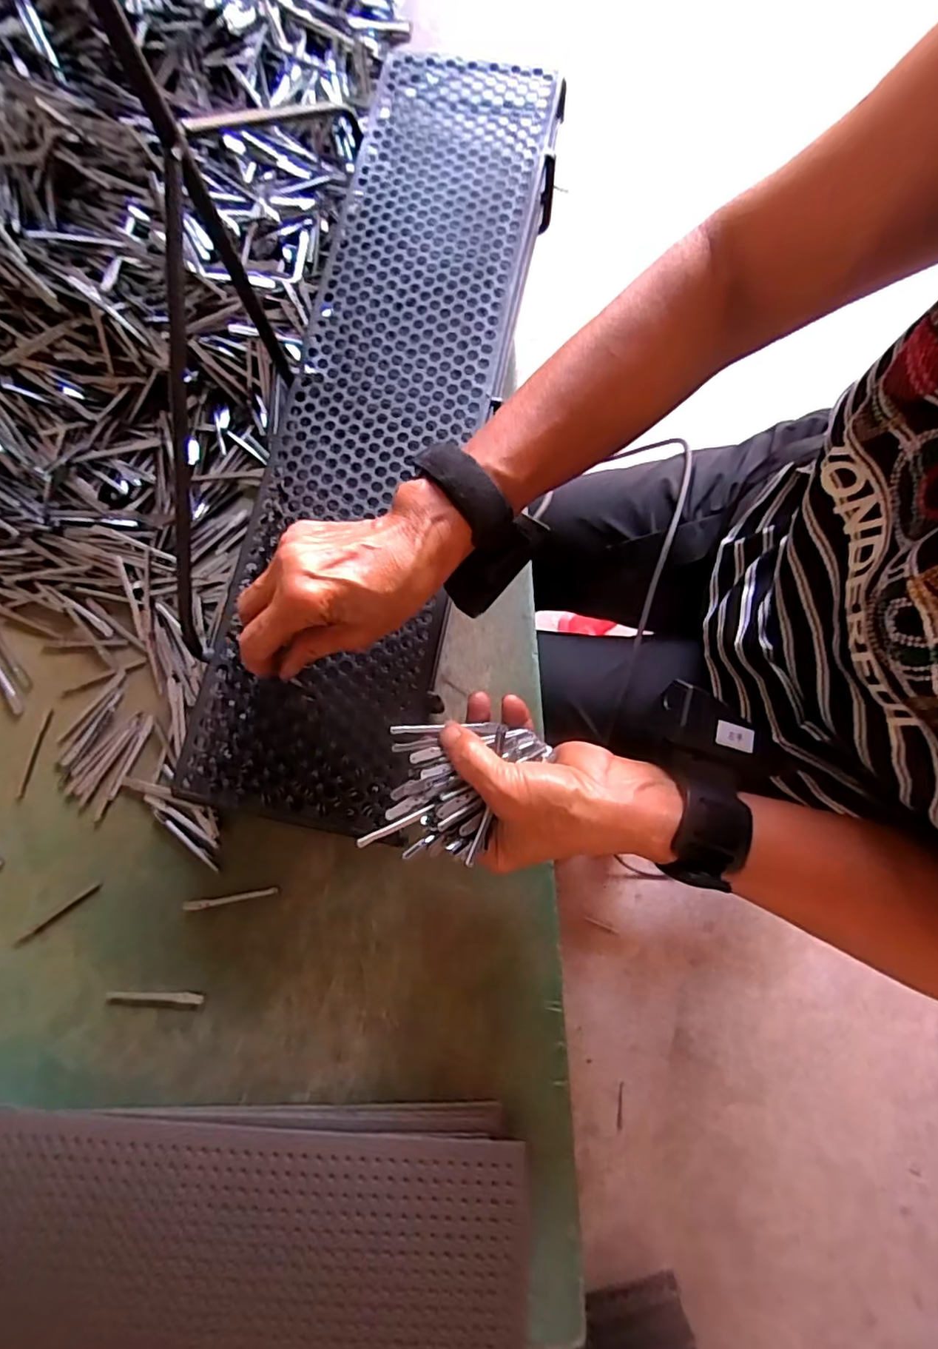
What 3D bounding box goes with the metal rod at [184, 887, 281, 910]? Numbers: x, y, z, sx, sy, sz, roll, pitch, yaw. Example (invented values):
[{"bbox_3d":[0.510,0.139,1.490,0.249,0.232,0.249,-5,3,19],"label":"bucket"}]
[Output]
[{"bbox_3d":[-0.170,0.159,0.404,0.068,0.004,0.007,-9,79,0],"label":"metal rod"}]

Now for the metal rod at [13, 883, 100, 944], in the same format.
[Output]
[{"bbox_3d":[-0.297,0.173,0.412,0.072,0.004,0.006,-35,80,-5],"label":"metal rod"}]

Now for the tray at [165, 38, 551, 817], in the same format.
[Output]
[{"bbox_3d":[-0.055,-0.193,0.398,0.144,0.018,0.579,11,79,4],"label":"tray"}]

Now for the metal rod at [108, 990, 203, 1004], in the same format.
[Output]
[{"bbox_3d":[-0.220,0.225,0.398,0.068,0.004,0.007,2,79,2],"label":"metal rod"}]

